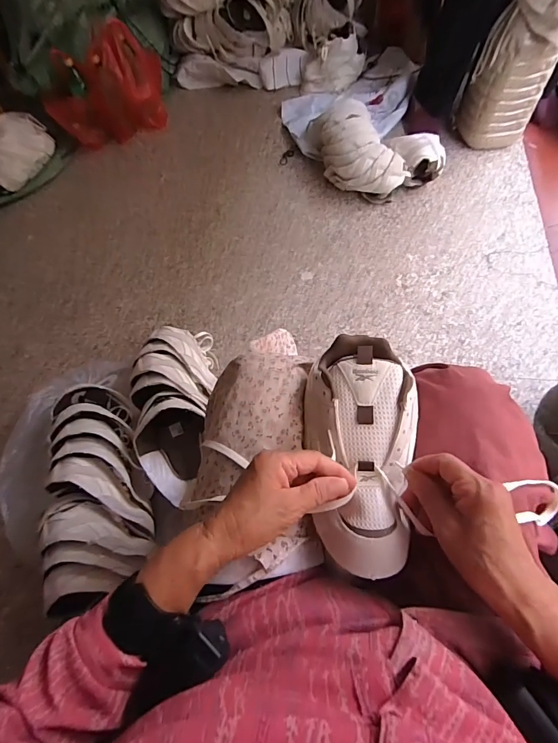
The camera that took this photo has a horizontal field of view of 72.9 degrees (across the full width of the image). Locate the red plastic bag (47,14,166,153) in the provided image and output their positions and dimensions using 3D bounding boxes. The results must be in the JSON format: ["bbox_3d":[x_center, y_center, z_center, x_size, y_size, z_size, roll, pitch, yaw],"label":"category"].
[{"bbox_3d":[-0.613,-1.006,1.360,0.430,0.266,0.162,-31,64,-9],"label":"red plastic bag"}]

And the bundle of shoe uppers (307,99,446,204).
[{"bbox_3d":[0.277,-0.668,1.128,0.281,0.168,0.359,-22,63,-5],"label":"bundle of shoe uppers"}]

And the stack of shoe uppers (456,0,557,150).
[{"bbox_3d":[0.641,-0.832,1.017,0.199,0.448,0.132,8,65,11],"label":"stack of shoe uppers"}]

